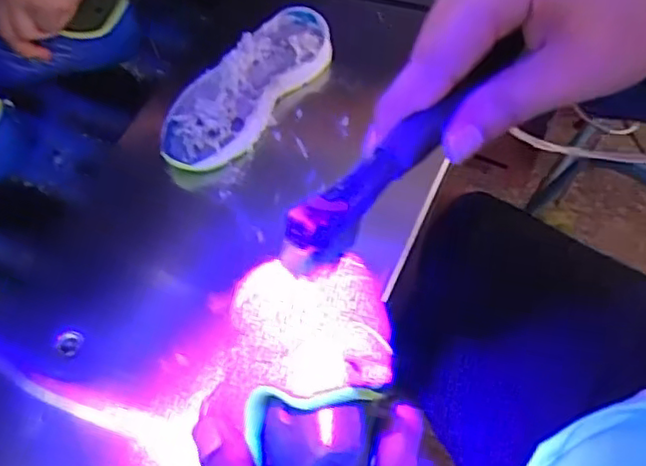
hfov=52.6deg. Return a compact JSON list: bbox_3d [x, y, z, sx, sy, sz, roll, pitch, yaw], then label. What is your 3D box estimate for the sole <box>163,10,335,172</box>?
[{"bbox_3d":[-0.063,-0.121,0.525,0.071,0.035,0.178,32,68,13],"label":"sole"}]

